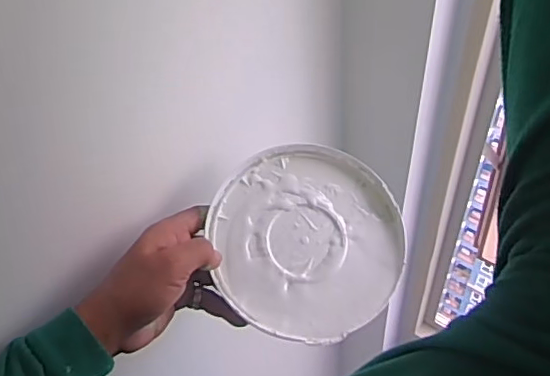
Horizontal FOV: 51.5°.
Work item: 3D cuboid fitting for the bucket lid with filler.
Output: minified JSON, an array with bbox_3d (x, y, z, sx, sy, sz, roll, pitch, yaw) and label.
[{"bbox_3d":[0.027,0.044,0.499,0.165,0.012,0.167,2,69,-5],"label":"bucket lid with filler"}]

